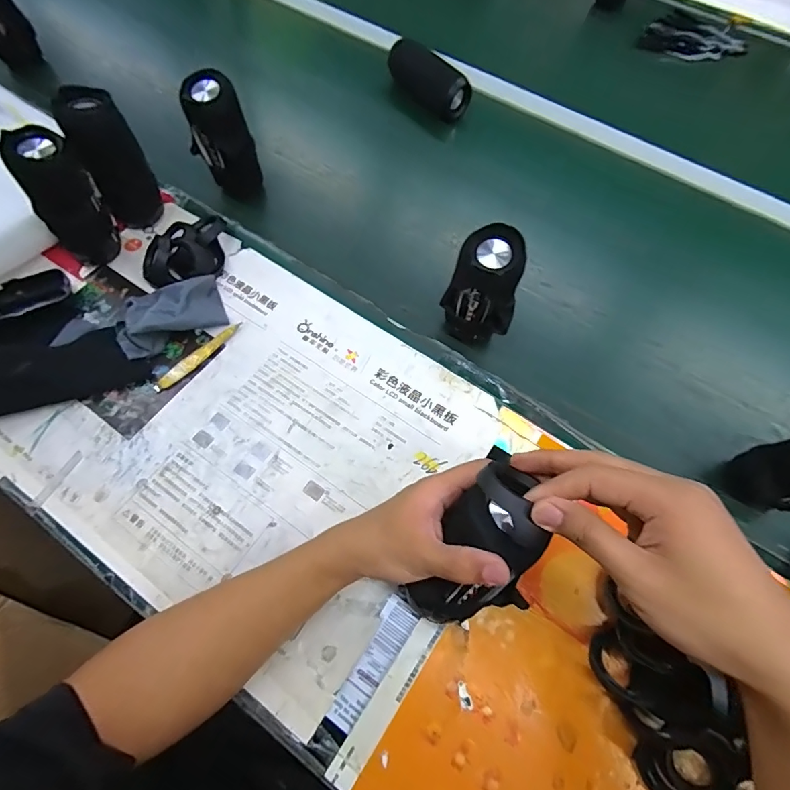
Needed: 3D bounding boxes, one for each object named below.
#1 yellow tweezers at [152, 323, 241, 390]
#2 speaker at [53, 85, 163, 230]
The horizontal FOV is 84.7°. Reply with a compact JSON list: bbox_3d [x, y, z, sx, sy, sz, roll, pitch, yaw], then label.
[{"bbox_3d":[-0.227,-0.047,0.501,0.118,0.010,0.017,-42,73,-19],"label":"yellow tweezers"},{"bbox_3d":[-0.335,-0.274,0.528,0.066,0.154,0.056,-27,69,-14],"label":"speaker"}]

